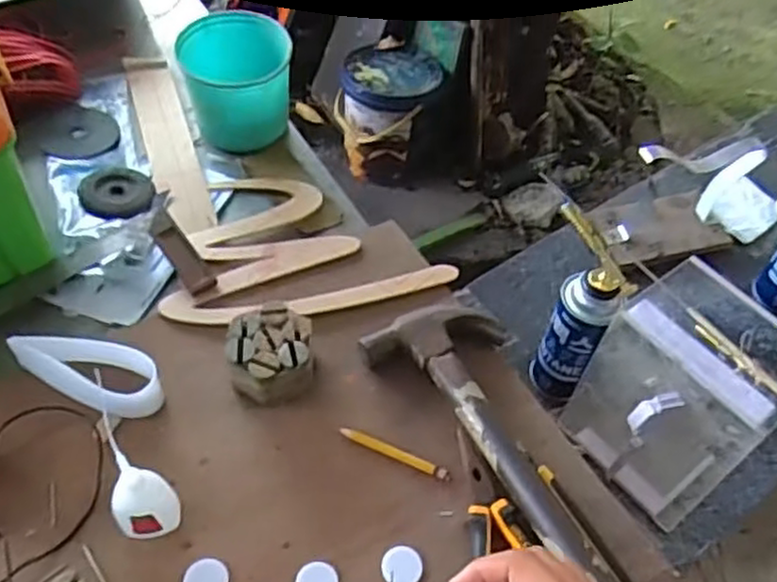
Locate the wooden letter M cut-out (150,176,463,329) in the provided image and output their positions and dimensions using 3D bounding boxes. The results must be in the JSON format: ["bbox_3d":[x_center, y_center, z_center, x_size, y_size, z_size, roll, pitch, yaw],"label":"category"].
[{"bbox_3d":[-0.082,-0.058,0.725,0.263,0.030,0.204,-4,54,-7],"label":"wooden letter M cut-out"}]

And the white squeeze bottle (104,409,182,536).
[{"bbox_3d":[-0.176,0.139,0.505,0.034,0.119,0.037,16,54,8],"label":"white squeeze bottle"}]

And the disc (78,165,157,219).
[{"bbox_3d":[-0.292,-0.108,0.775,0.073,0.012,0.087,-16,56,-15],"label":"disc"}]

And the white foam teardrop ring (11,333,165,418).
[{"bbox_3d":[-0.253,0.068,0.608,0.127,0.043,0.050,22,55,12],"label":"white foam teardrop ring"}]

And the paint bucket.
[{"bbox_3d":[-0.004,-0.409,1.628,0.216,0.224,0.230,2,54,-2],"label":"paint bucket"}]

